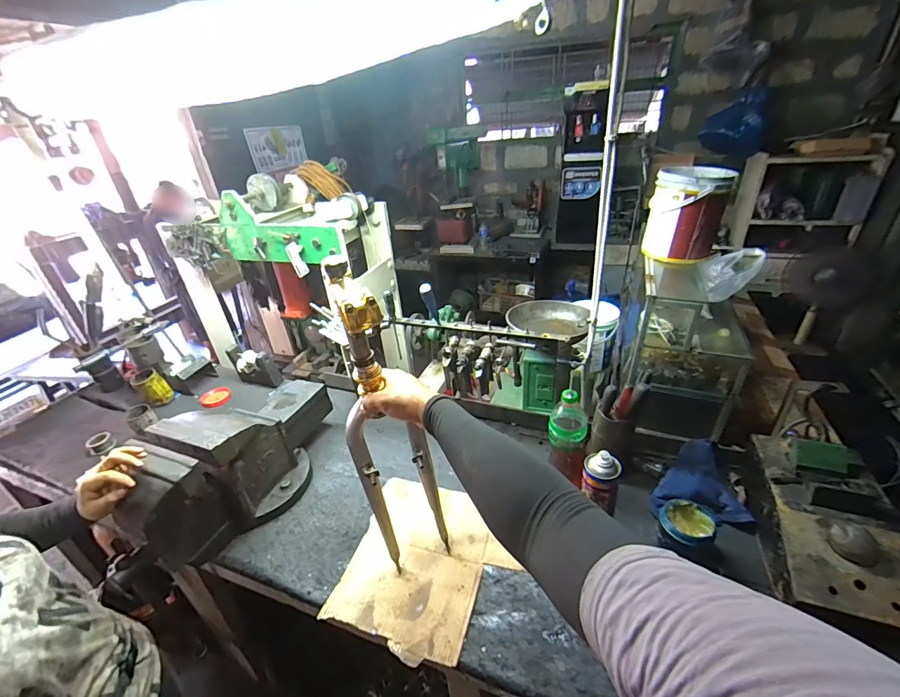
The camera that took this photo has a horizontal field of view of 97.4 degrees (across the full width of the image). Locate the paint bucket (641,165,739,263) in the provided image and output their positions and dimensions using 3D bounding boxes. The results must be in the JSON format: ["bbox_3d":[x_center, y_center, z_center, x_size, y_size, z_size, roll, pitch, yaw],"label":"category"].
[{"bbox_3d":[0.608,-0.346,1.025,0.167,0.204,0.180,12,35,26],"label":"paint bucket"}]

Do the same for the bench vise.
[{"bbox_3d":[-0.477,0.247,0.947,0.206,0.267,0.514,13,36,27],"label":"bench vise"}]

